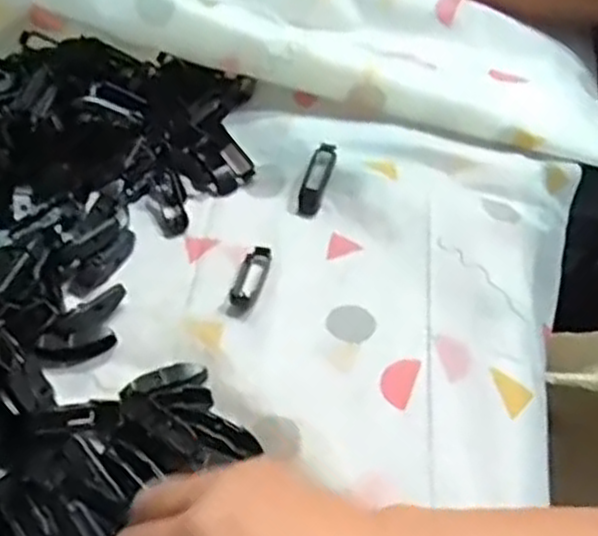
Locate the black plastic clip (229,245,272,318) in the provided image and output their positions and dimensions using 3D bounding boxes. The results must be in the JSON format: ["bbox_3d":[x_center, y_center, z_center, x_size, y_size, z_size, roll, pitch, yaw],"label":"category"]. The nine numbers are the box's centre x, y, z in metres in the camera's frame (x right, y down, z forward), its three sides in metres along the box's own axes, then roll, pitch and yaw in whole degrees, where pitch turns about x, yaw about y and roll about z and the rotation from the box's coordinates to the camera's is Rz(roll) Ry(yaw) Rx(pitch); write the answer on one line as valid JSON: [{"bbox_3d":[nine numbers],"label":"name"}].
[{"bbox_3d":[-0.033,0.008,0.527,0.019,0.005,0.065,11,49,9],"label":"black plastic clip"}]

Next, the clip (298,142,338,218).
[{"bbox_3d":[0.013,-0.067,0.580,0.019,0.009,0.060,16,75,10],"label":"clip"}]

